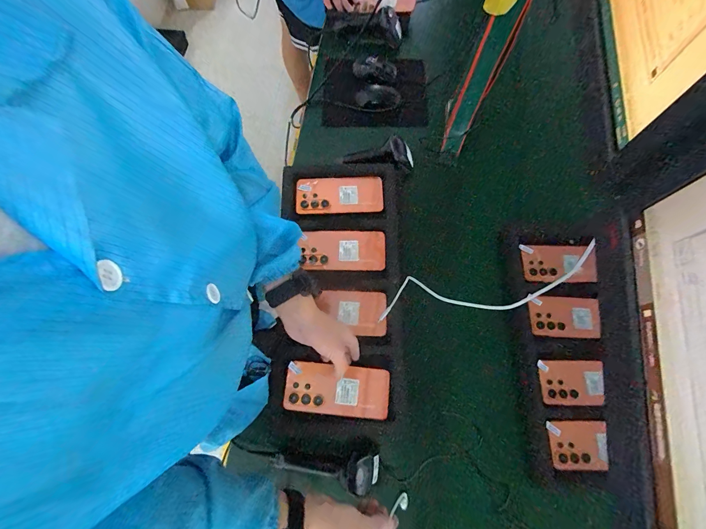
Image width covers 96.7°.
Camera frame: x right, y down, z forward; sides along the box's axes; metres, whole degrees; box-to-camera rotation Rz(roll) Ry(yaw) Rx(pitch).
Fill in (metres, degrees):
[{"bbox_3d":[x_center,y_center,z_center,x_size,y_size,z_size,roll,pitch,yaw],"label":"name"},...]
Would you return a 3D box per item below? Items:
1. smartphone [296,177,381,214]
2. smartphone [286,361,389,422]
[{"bbox_3d":[-0.027,-0.136,0.616,0.168,0.009,0.070,-2,82,1],"label":"smartphone"},{"bbox_3d":[-0.027,0.207,0.517,0.168,0.006,0.079,5,74,2],"label":"smartphone"}]

